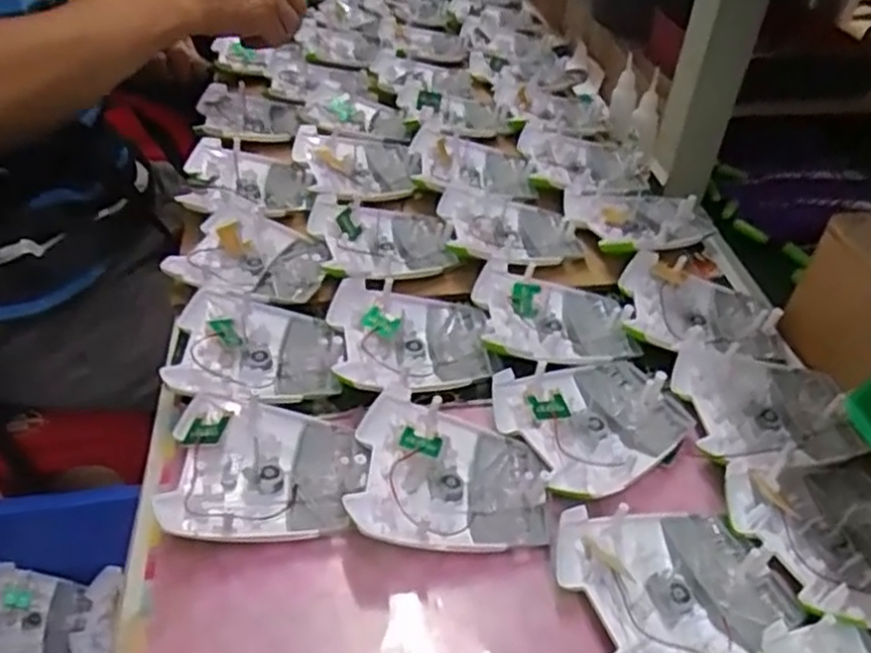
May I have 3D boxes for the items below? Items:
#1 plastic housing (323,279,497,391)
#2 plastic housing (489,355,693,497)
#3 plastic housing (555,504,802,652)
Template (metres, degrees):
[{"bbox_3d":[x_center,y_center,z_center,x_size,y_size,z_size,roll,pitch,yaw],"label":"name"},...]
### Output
[{"bbox_3d":[-0.016,0.011,0.505,0.103,0.026,0.104,-4,41,-8],"label":"plastic housing"},{"bbox_3d":[0.099,0.056,0.459,0.108,0.018,0.093,-18,45,-22],"label":"plastic housing"},{"bbox_3d":[0.120,0.129,0.375,0.104,0.022,0.095,-14,43,-18],"label":"plastic housing"}]

